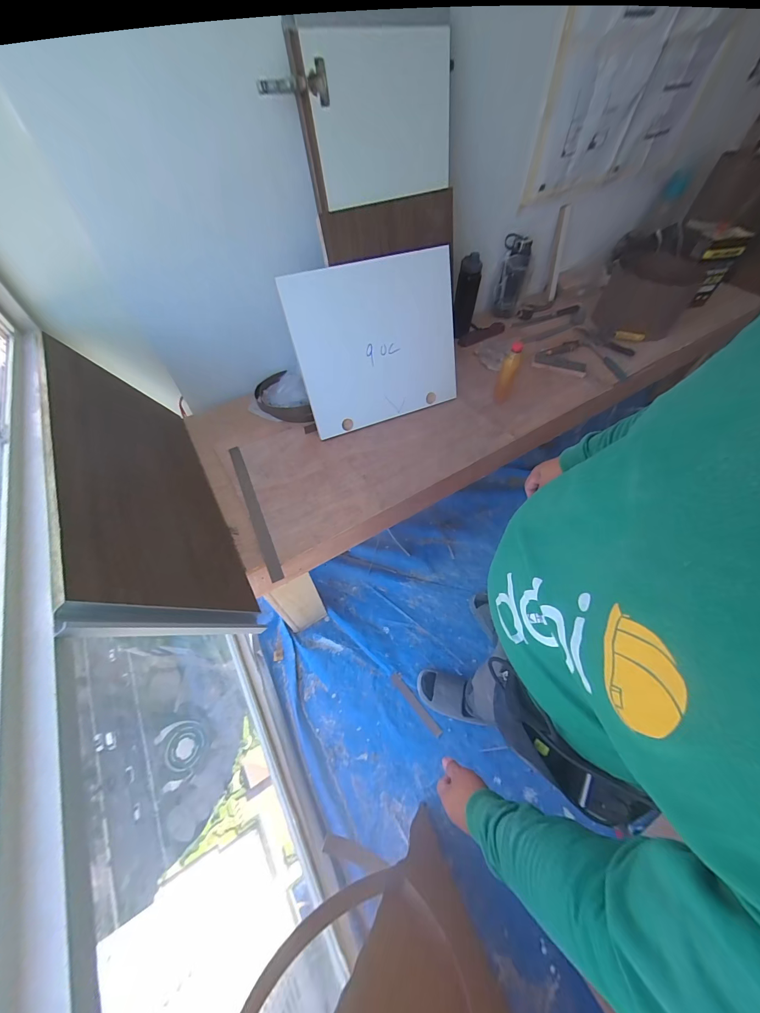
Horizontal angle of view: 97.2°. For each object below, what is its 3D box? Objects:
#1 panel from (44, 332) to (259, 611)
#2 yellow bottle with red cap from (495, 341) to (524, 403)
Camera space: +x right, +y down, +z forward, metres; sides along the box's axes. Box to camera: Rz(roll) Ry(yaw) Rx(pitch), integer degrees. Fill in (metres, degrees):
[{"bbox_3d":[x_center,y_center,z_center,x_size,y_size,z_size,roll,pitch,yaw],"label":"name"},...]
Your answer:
[{"bbox_3d":[-0.498,-0.082,0.719,0.020,0.341,0.699,-39,61,4],"label":"panel"},{"bbox_3d":[0.376,-0.385,0.992,0.045,0.189,0.047,20,58,13],"label":"yellow bottle with red cap"}]

